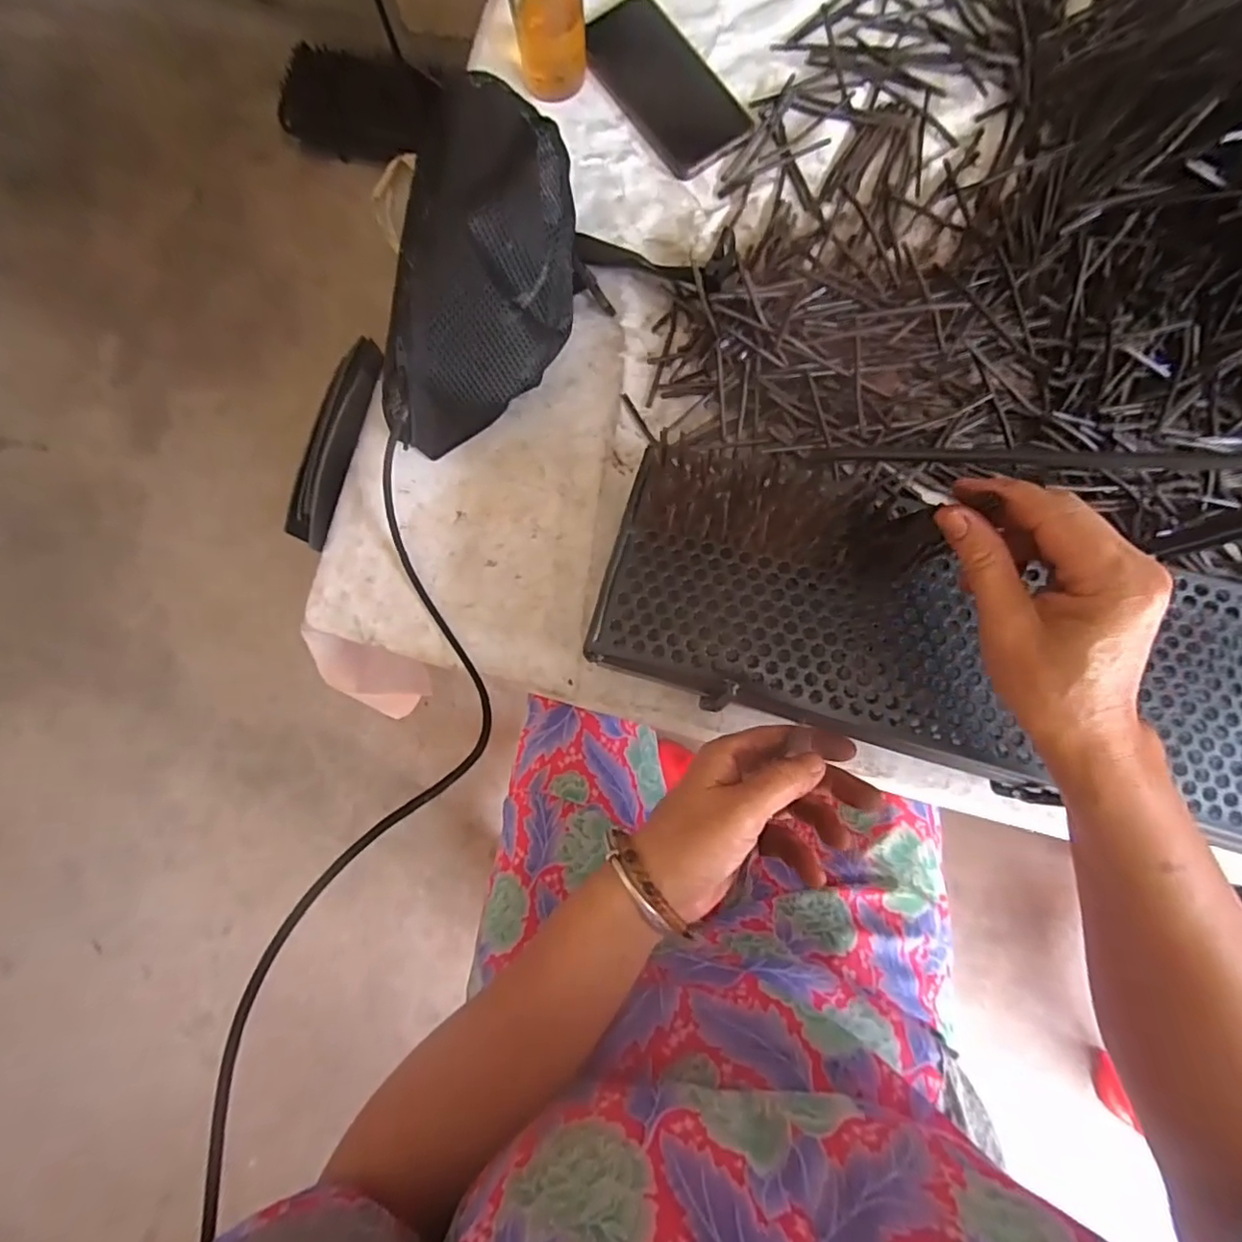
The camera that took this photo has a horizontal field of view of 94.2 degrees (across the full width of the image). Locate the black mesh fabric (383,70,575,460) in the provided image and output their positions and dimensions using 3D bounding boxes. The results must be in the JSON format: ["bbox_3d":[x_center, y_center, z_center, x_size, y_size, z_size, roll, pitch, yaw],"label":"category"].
[{"bbox_3d":[-0.087,-0.252,0.408,0.109,0.105,0.265,16,85,5],"label":"black mesh fabric"}]

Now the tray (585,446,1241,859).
[{"bbox_3d":[0.290,0.035,0.327,0.605,0.035,0.148,14,83,3],"label":"tray"}]

